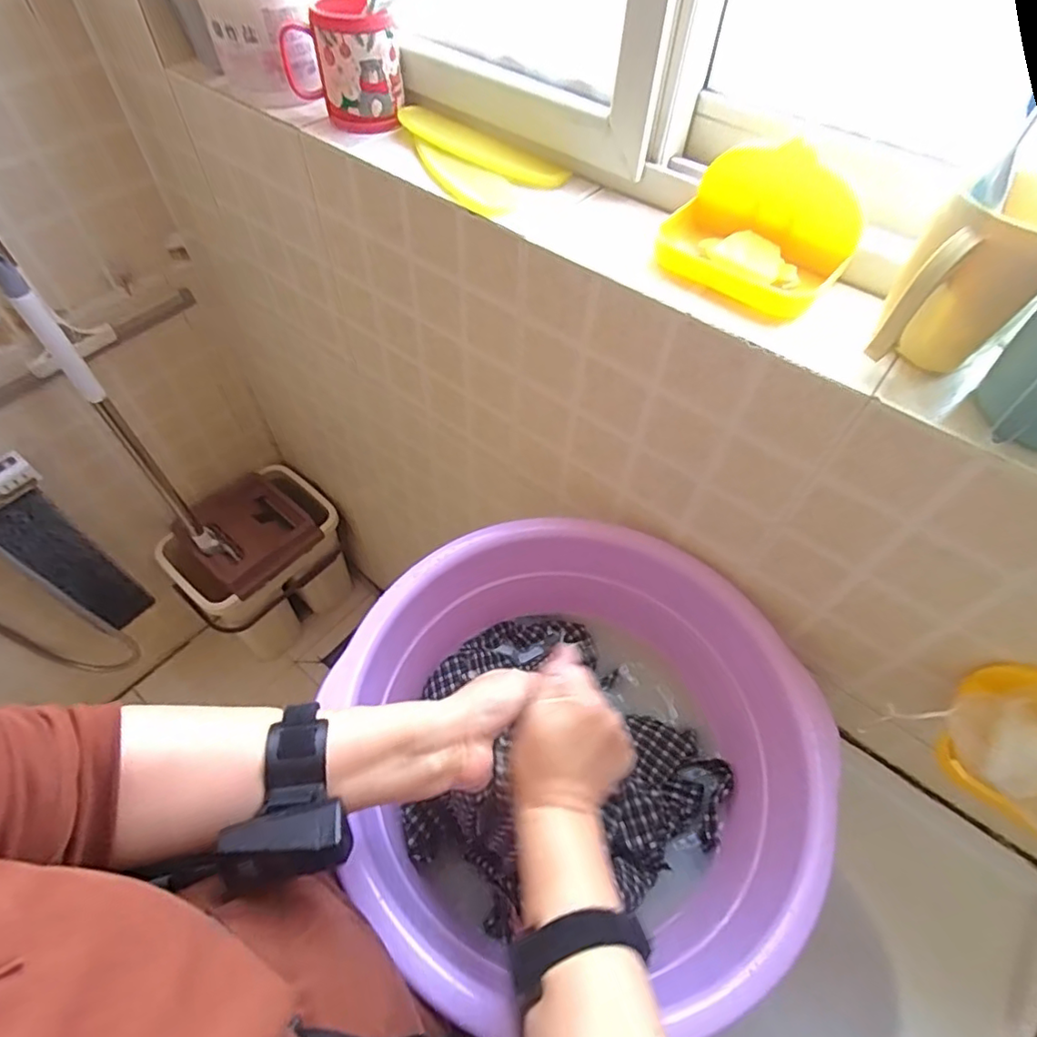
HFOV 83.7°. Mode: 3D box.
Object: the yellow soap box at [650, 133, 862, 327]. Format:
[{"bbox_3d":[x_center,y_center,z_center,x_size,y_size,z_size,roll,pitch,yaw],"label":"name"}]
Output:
[{"bbox_3d":[0.184,-0.224,0.446,0.135,0.069,0.095,34,61,19],"label":"yellow soap box"}]

